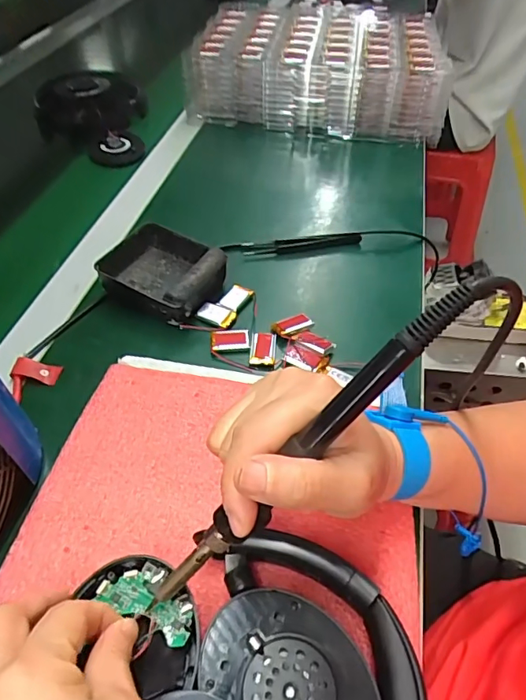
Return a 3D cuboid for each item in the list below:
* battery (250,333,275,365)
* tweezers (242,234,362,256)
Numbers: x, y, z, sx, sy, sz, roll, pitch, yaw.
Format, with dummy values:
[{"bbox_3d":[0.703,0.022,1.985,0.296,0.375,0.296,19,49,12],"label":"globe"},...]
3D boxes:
[{"bbox_3d":[0.000,0.000,0.398,0.018,0.012,0.028,3,49,3],"label":"battery"},{"bbox_3d":[0.041,-0.107,0.501,0.119,0.012,0.015,-6,49,-5],"label":"tweezers"}]

